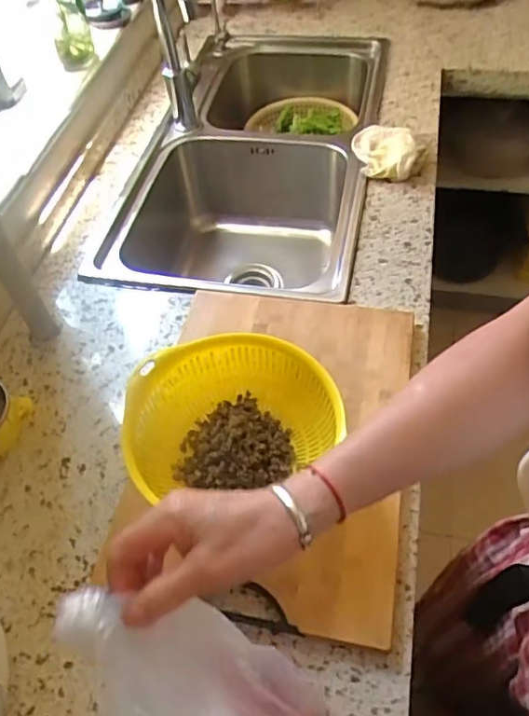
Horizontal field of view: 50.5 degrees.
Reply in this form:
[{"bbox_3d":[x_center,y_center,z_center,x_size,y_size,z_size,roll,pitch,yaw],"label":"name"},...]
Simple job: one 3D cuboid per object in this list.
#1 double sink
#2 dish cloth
[{"bbox_3d":[-0.018,-0.356,1.118,0.433,0.244,0.820,7,55,10],"label":"double sink"},{"bbox_3d":[0.206,-0.355,0.939,0.107,0.047,0.152,-12,54,-3],"label":"dish cloth"}]

